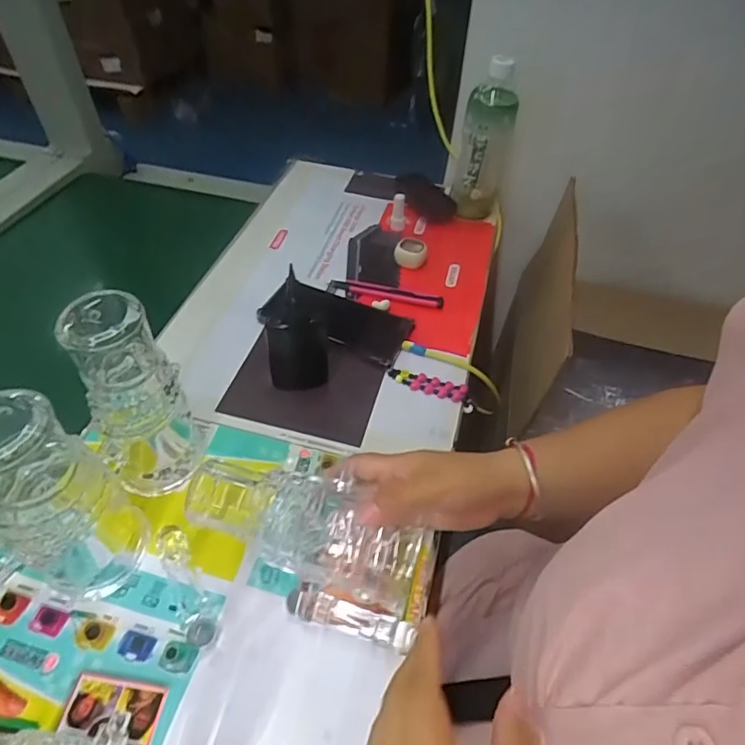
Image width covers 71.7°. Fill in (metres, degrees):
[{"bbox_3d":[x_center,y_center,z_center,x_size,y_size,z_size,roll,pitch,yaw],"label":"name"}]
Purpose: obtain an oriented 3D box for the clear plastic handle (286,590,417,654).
[{"bbox_3d":[-0.018,0.179,0.373,0.092,0.025,0.021,13,49,8],"label":"clear plastic handle"}]

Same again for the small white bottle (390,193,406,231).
[{"bbox_3d":[0.036,-0.220,0.706,0.018,0.047,0.018,5,25,1],"label":"small white bottle"}]

